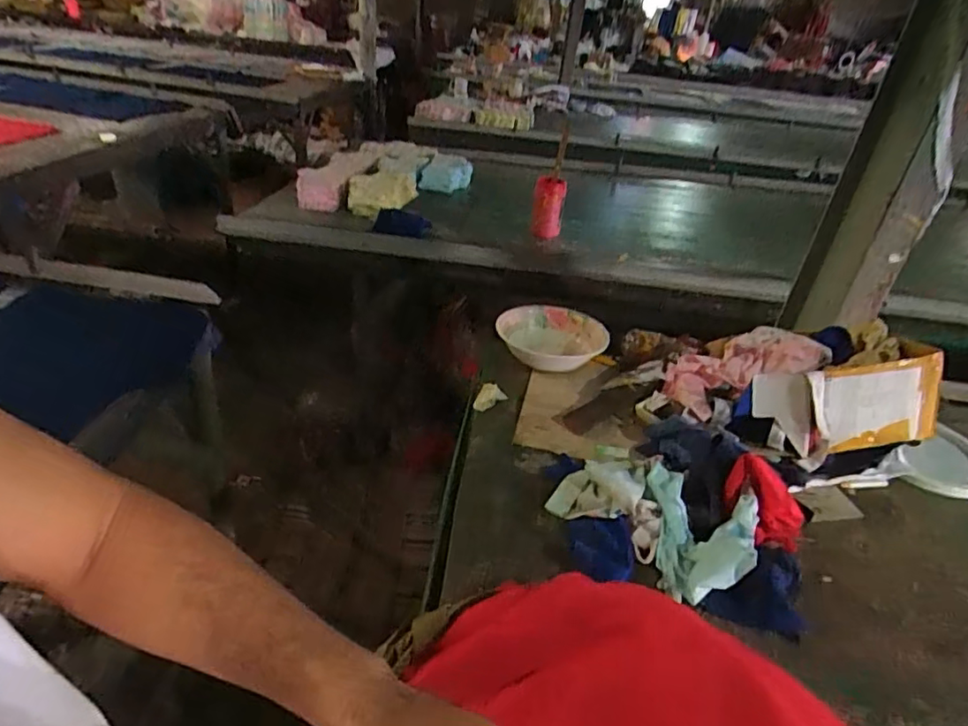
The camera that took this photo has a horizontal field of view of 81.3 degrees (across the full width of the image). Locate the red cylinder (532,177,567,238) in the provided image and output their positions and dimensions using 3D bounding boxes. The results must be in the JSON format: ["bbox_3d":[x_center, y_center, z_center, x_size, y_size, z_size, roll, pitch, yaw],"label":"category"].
[{"bbox_3d":[0.201,-0.486,1.785,0.097,0.176,0.083,9,34,5],"label":"red cylinder"}]

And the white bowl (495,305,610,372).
[{"bbox_3d":[0.122,-0.037,1.034,0.190,0.062,0.191,4,34,-3],"label":"white bowl"}]

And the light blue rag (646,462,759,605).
[{"bbox_3d":[0.272,0.211,0.694,0.125,0.055,0.177,6,31,4],"label":"light blue rag"}]

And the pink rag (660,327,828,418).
[{"bbox_3d":[0.419,0.005,0.924,0.243,0.032,0.168,-20,31,6],"label":"pink rag"}]

